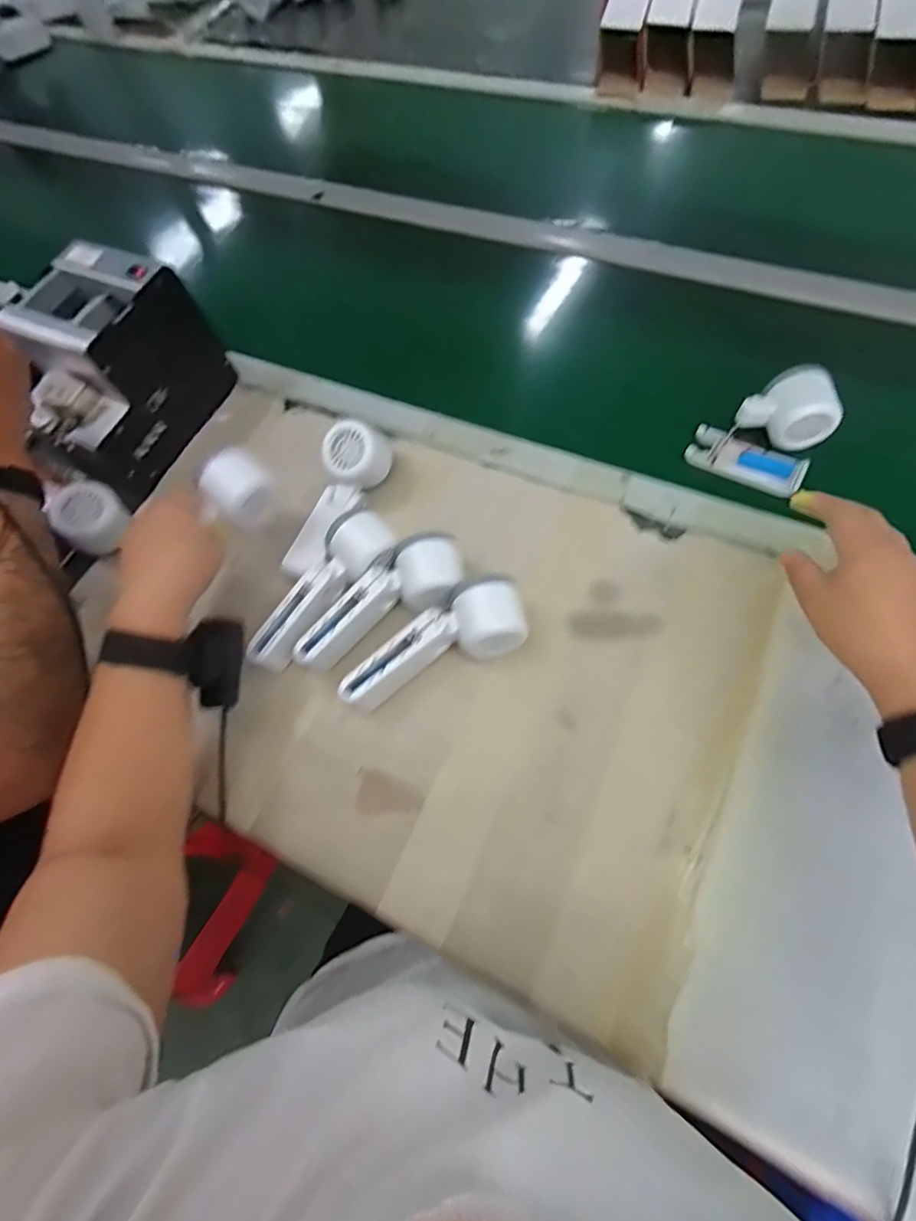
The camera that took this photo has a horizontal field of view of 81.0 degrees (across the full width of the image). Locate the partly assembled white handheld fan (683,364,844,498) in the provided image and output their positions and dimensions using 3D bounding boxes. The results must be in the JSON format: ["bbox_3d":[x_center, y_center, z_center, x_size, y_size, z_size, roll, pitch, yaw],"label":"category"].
[{"bbox_3d":[0.290,-0.175,0.505,0.103,0.063,0.095,27,68,16],"label":"partly assembled white handheld fan"}]

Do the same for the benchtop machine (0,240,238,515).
[{"bbox_3d":[-0.361,-0.248,0.562,0.126,0.147,0.194,23,70,16],"label":"benchtop machine"}]

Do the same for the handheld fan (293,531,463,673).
[{"bbox_3d":[-0.070,-0.006,0.477,0.168,0.045,0.064,-38,66,1],"label":"handheld fan"}]

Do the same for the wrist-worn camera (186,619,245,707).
[{"bbox_3d":[-0.190,0.039,0.424,0.028,0.040,0.067,-4,65,4],"label":"wrist-worn camera"}]

